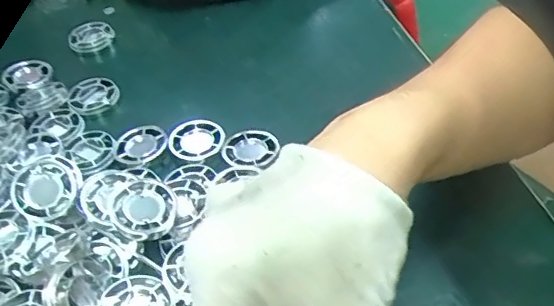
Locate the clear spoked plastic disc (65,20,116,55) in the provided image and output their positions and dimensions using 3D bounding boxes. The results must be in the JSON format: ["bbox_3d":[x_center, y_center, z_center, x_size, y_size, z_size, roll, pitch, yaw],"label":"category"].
[{"bbox_3d":[-0.171,-0.106,0.520,0.038,0.013,0.041,-5,48,5],"label":"clear spoked plastic disc"}]

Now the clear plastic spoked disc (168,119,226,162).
[{"bbox_3d":[-0.057,-0.009,0.396,0.038,0.006,0.036,-2,47,2],"label":"clear plastic spoked disc"}]

